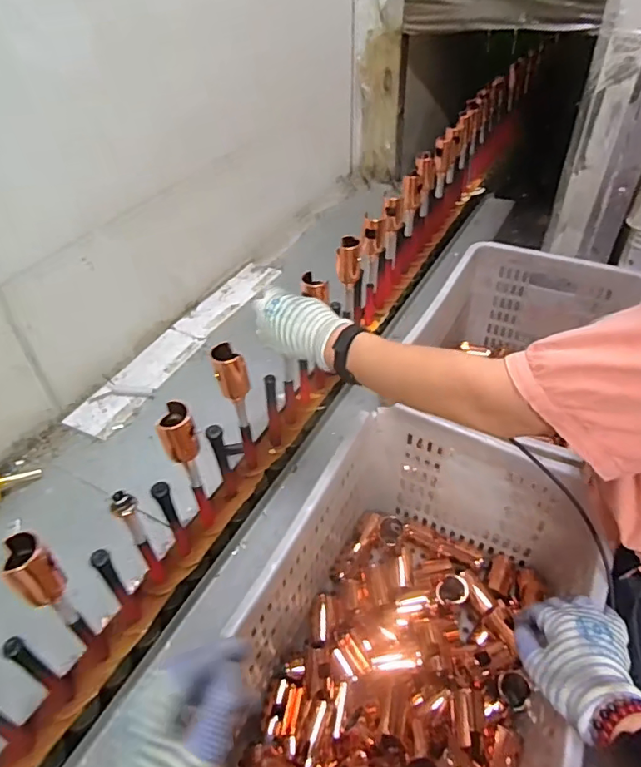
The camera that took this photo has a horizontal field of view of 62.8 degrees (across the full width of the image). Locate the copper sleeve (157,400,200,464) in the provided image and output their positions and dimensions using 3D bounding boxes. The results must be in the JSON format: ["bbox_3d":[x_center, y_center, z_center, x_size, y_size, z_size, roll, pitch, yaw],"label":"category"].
[{"bbox_3d":[-0.166,0.058,0.613,0.038,0.062,0.042,-18,47,-14],"label":"copper sleeve"}]

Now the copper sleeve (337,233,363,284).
[{"bbox_3d":[0.049,-0.207,0.887,0.040,0.082,0.031,0,45,4],"label":"copper sleeve"}]

